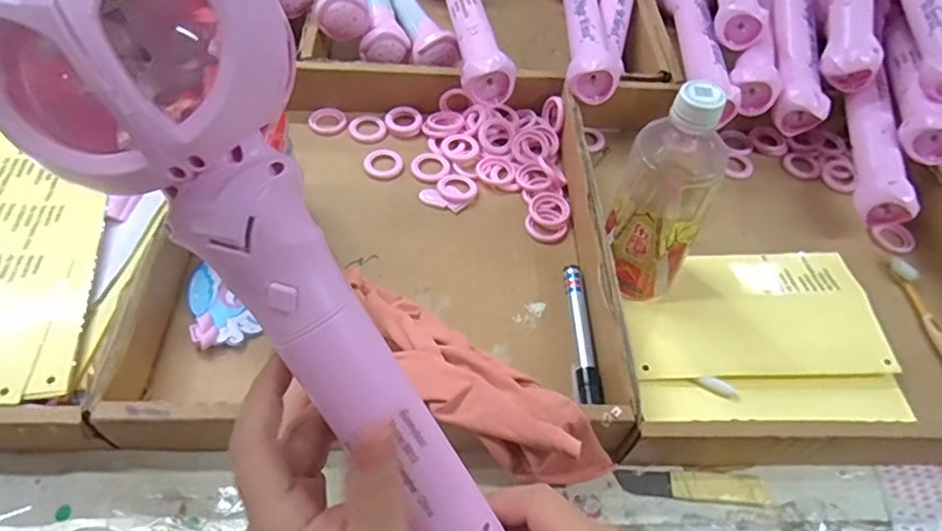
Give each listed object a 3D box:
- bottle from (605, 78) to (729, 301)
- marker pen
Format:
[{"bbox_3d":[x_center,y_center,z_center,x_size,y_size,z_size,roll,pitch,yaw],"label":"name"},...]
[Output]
[{"bbox_3d":[0.148,-0.056,0.465,0.066,0.181,0.079,21,57,12],"label":"bottle"},{"bbox_3d":[0.086,0.053,0.484,0.016,0.020,0.125,-1,55,-3],"label":"marker pen"}]

